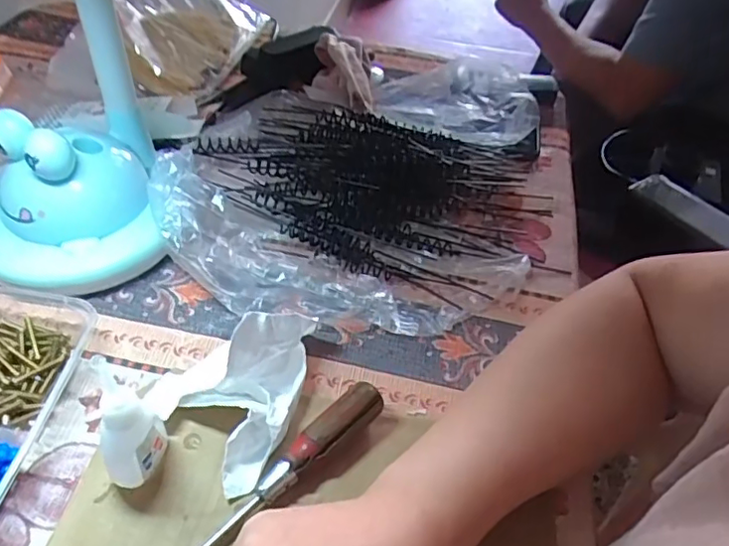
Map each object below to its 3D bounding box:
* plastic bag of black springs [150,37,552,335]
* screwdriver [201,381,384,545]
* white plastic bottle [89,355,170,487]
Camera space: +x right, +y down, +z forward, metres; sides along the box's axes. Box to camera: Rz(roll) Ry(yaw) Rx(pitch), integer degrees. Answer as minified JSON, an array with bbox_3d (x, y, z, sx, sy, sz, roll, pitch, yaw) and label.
[{"bbox_3d":[0.001,-0.095,0.476,0.290,0.048,0.317,8,47,2],"label":"plastic bag of black springs"},{"bbox_3d":[-0.050,0.107,0.300,0.152,0.023,0.019,-34,58,-31],"label":"screwdriver"},{"bbox_3d":[-0.113,0.075,0.285,0.022,0.082,0.027,-2,47,-7],"label":"white plastic bottle"}]

